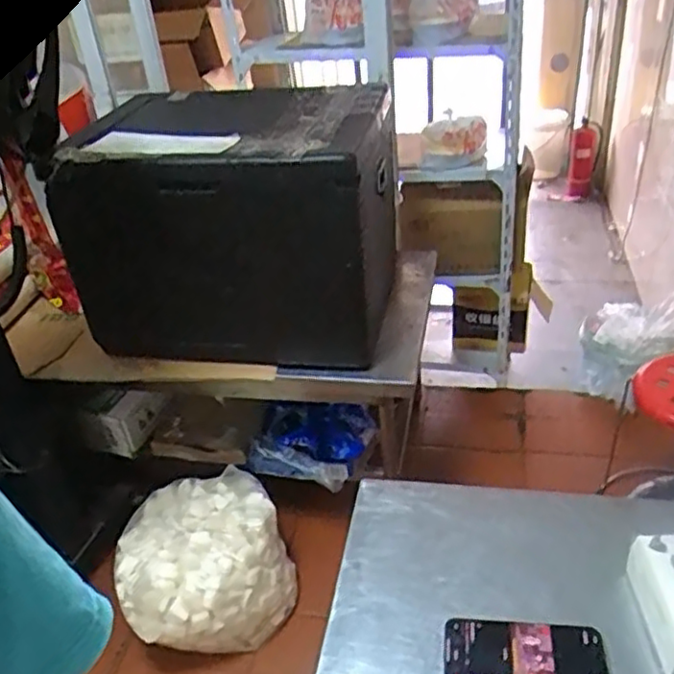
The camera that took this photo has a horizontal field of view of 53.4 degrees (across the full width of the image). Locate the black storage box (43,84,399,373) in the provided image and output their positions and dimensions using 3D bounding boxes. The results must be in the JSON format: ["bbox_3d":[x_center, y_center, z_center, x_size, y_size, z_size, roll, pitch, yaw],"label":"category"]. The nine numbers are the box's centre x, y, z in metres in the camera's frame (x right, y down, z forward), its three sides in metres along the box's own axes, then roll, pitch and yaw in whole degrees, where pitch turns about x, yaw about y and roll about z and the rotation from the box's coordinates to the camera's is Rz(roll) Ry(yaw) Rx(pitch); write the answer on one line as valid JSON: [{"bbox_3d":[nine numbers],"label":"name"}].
[{"bbox_3d":[-0.216,-0.288,1.620,0.655,0.464,0.566,0,33,12],"label":"black storage box"}]

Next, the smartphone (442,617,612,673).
[{"bbox_3d":[0.171,0.295,0.612,0.145,0.013,0.070,0,33,12],"label":"smartphone"}]

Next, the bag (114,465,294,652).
[{"bbox_3d":[-0.302,0.537,1.555,0.375,0.256,0.347,-20,34,-19],"label":"bag"}]

